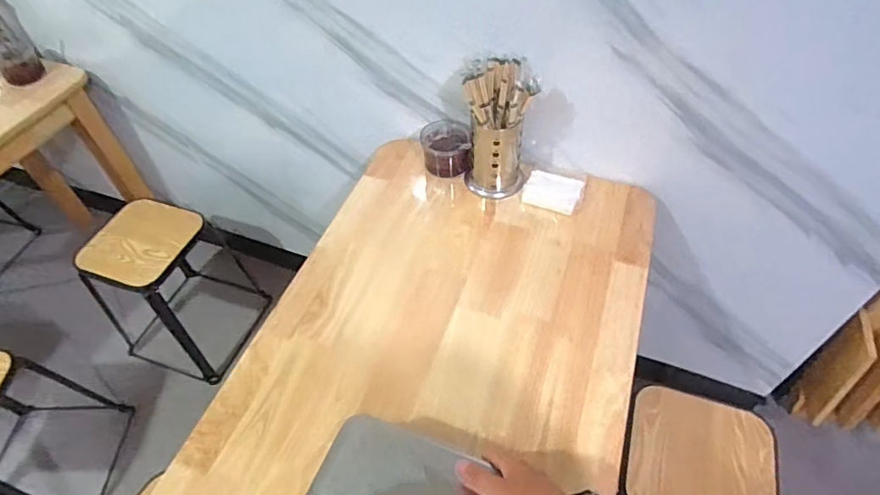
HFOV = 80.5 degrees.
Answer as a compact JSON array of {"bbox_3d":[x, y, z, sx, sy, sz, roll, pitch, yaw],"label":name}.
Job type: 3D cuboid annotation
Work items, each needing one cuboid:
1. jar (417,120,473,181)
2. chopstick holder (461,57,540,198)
[{"bbox_3d":[0.015,-0.212,1.127,0.105,0.088,0.093,-8,51,-3],"label":"jar"},{"bbox_3d":[0.115,-0.228,1.032,0.122,0.269,0.115,-5,51,1],"label":"chopstick holder"}]

